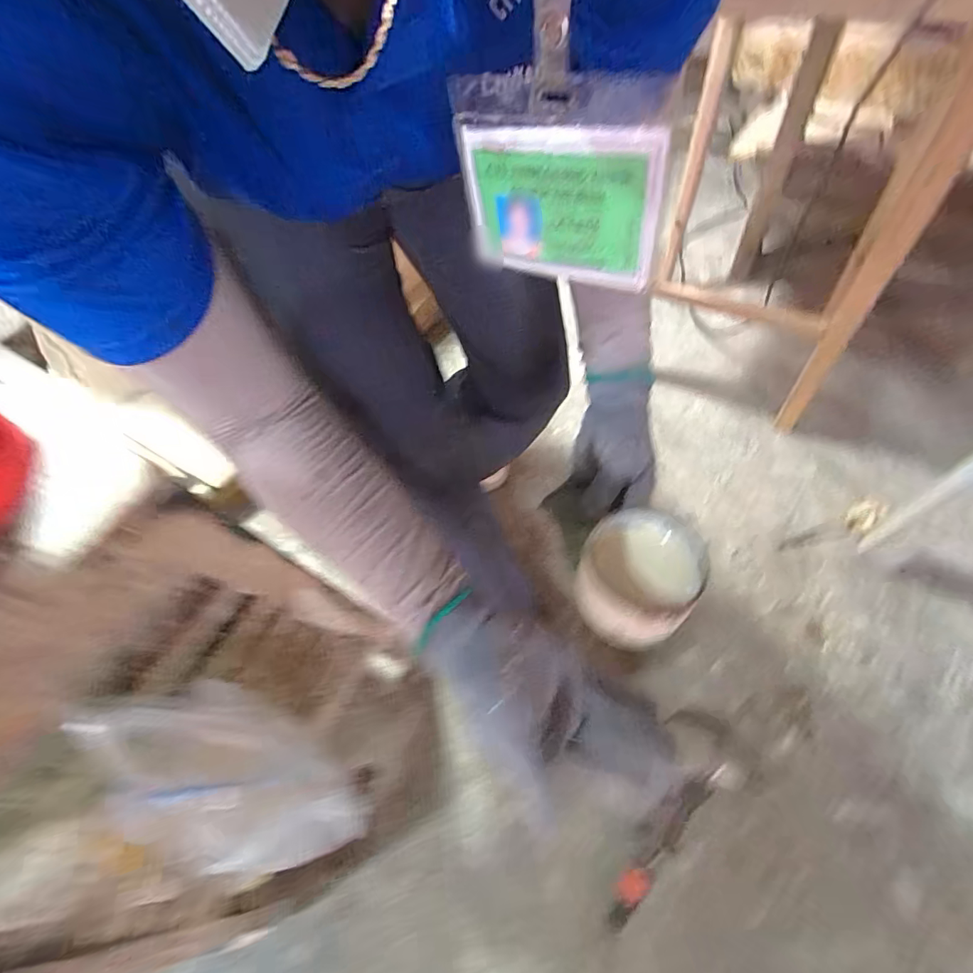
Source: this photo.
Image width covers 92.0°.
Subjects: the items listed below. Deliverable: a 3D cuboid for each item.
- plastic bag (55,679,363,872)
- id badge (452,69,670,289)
[{"bbox_3d":[-0.178,0.223,0.352,0.032,0.264,0.099,-11,37,27],"label":"plastic bag"},{"bbox_3d":[0.031,-0.135,0.215,0.098,0.079,0.007,25,63,22],"label":"id badge"}]

